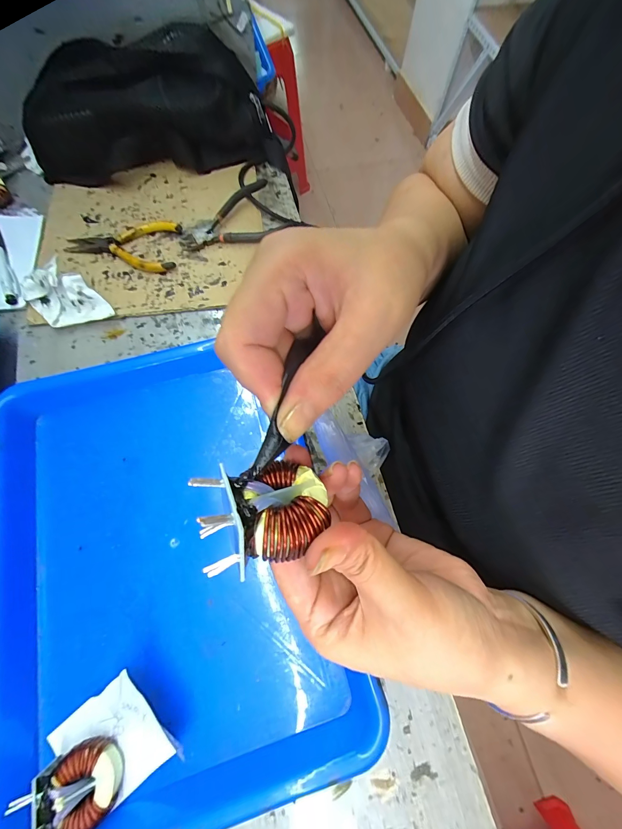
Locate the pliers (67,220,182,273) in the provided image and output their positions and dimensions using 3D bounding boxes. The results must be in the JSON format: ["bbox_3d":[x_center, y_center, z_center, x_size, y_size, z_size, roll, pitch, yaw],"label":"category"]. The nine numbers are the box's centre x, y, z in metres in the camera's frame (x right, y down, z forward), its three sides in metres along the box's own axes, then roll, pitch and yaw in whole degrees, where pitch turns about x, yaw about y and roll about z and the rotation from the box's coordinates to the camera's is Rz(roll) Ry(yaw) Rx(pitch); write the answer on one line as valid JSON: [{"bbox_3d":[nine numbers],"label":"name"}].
[{"bbox_3d":[-0.214,-0.193,0.363,0.124,0.011,0.072,0,70,-2],"label":"pliers"}]

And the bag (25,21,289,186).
[{"bbox_3d":[-0.184,-0.366,0.373,0.283,0.095,0.112,-7,70,-5],"label":"bag"}]

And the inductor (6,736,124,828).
[{"bbox_3d":[-0.147,0.234,0.198,0.048,0.032,0.041,-30,74,-12],"label":"inductor"}]

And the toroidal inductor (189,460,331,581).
[{"bbox_3d":[-0.019,0.036,0.120,0.049,0.028,0.037,-21,72,-10],"label":"toroidal inductor"}]

